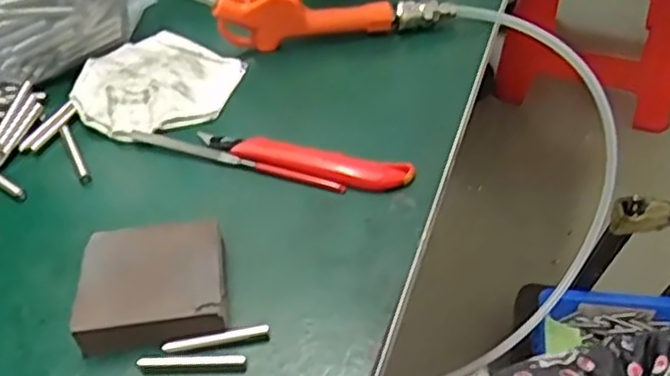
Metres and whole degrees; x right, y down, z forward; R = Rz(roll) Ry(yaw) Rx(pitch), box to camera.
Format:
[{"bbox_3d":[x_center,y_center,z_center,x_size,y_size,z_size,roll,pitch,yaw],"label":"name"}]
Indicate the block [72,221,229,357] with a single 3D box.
[{"bbox_3d":[-0.102,0.057,0.410,0.079,0.025,0.073,-6,47,-4],"label":"block"}]

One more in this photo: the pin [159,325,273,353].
[{"bbox_3d":[-0.065,0.084,0.396,0.058,0.006,0.008,-8,48,-5],"label":"pin"}]

